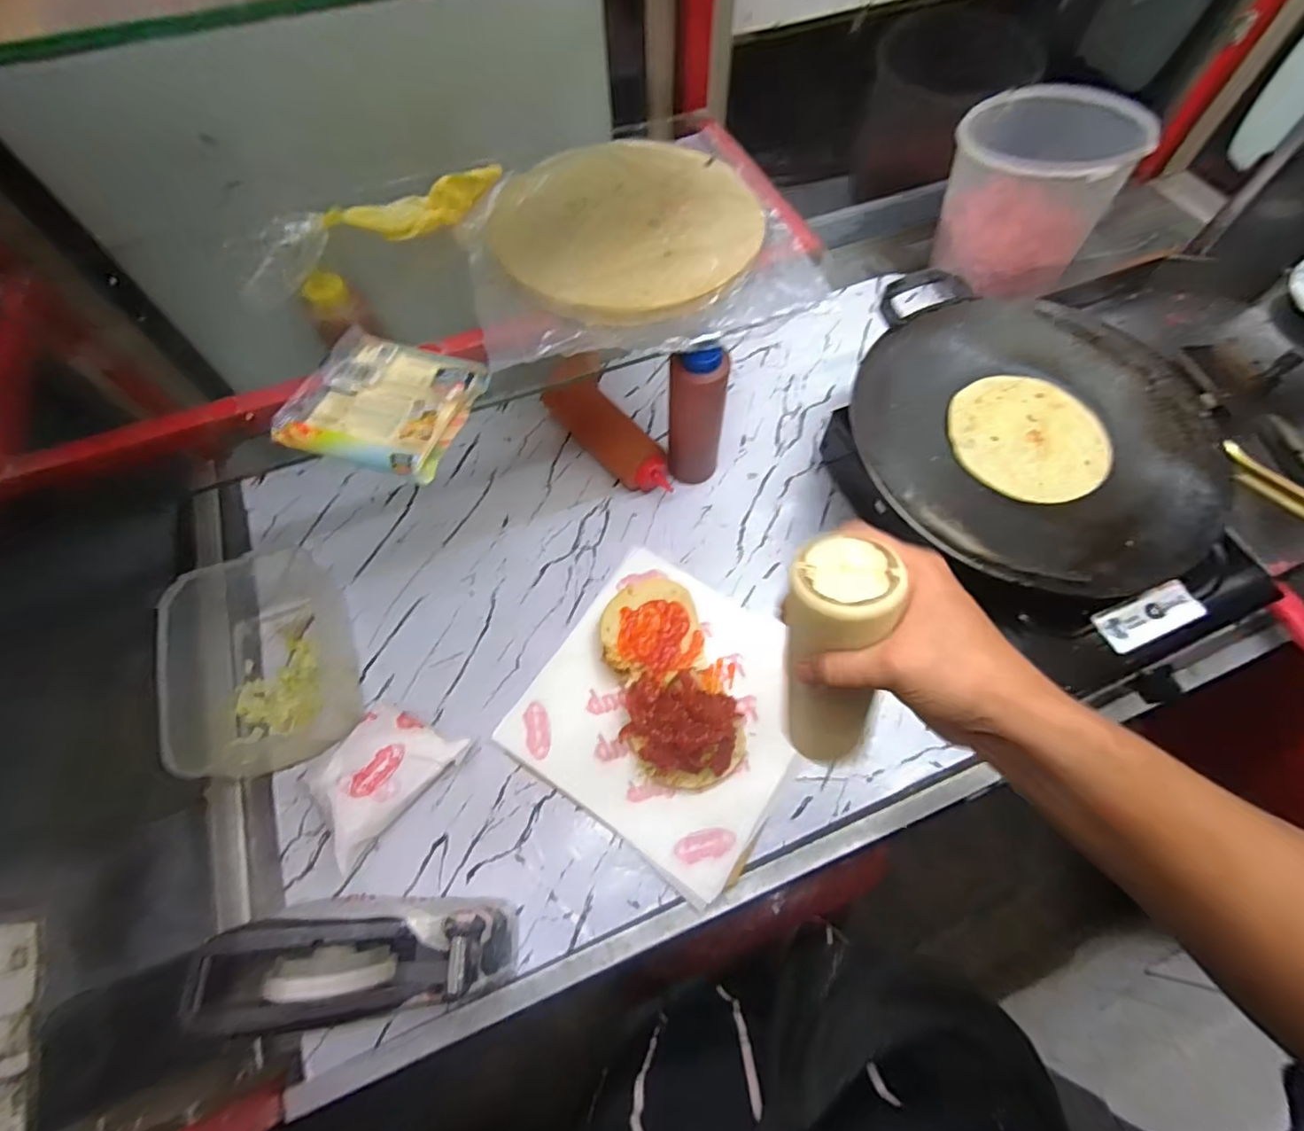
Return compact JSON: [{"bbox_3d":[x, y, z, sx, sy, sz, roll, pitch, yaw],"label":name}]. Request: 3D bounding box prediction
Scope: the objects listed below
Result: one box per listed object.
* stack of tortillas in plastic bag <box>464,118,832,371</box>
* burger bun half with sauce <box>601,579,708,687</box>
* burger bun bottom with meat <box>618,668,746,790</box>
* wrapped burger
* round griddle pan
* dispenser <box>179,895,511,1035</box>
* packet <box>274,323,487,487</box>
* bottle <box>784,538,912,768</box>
[{"bbox_3d":[-0.027,-0.292,0.473,0.270,0.029,0.312,-19,66,-9],"label":"stack of tortillas in plastic bag"},{"bbox_3d":[-0.001,0.069,0.580,0.098,0.034,0.106,0,64,0],"label":"burger bun half with sauce"},{"bbox_3d":[0.030,0.154,0.527,0.112,0.043,0.093,8,65,4],"label":"burger bun bottom with meat"},{"bbox_3d":[-0.248,0.187,0.519,0.092,0.041,0.134,40,70,17],"label":"wrapped burger"},{"bbox_3d":[0.363,-0.134,0.541,0.326,0.023,0.325,0,64,0],"label":"round griddle pan"},{"bbox_3d":[-0.213,0.293,0.433,0.199,0.106,0.071,-4,63,-4],"label":"dispenser"},{"bbox_3d":[-0.187,-0.112,0.386,0.113,0.028,0.101,21,64,9],"label":"packet"},{"bbox_3d":[0.110,0.062,0.351,0.060,0.168,0.054,-27,48,-12],"label":"bottle"}]

